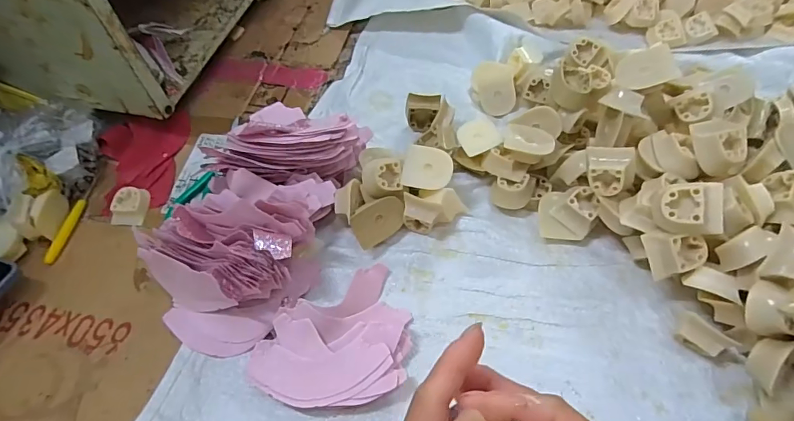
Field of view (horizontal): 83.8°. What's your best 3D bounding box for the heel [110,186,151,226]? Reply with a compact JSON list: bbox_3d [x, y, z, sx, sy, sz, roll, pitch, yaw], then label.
[{"bbox_3d":[-0.302,-0.007,0.496,0.036,0.018,0.041,-1,55,2],"label":"heel"}]

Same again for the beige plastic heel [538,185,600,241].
[{"bbox_3d":[0.170,0.004,0.447,0.055,0.042,0.052,3,56,5],"label":"beige plastic heel"}]

